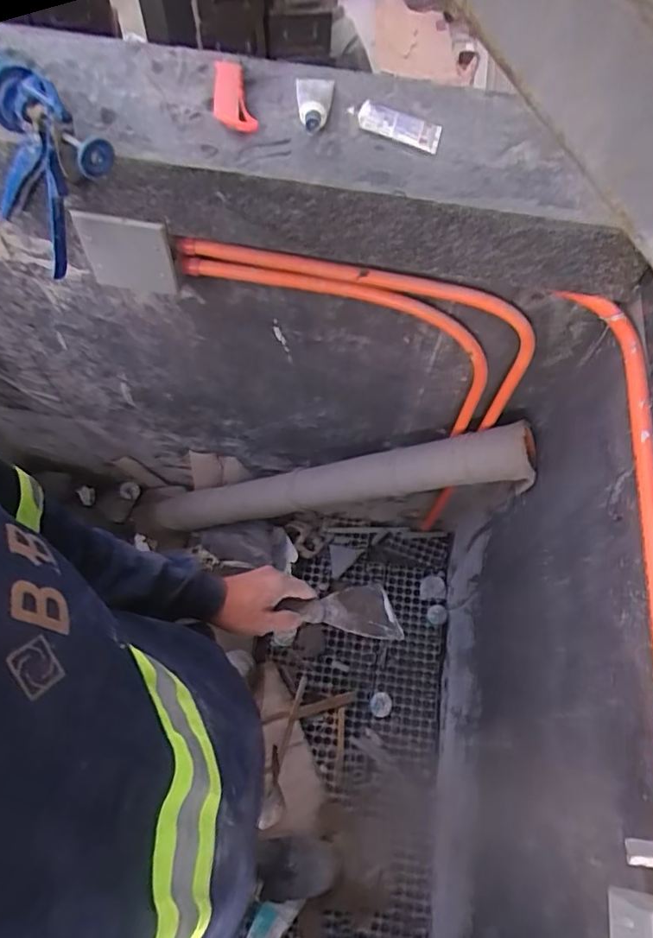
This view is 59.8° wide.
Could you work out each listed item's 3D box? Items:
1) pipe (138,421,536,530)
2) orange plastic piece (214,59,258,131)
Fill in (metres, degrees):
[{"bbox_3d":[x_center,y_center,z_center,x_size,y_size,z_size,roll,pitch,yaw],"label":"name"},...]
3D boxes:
[{"bbox_3d":[-0.072,0.055,1.311,1.090,0.094,0.109,-11,58,36],"label":"pipe"},{"bbox_3d":[-0.103,-0.399,0.608,0.040,0.024,0.089,-12,66,-9],"label":"orange plastic piece"}]

